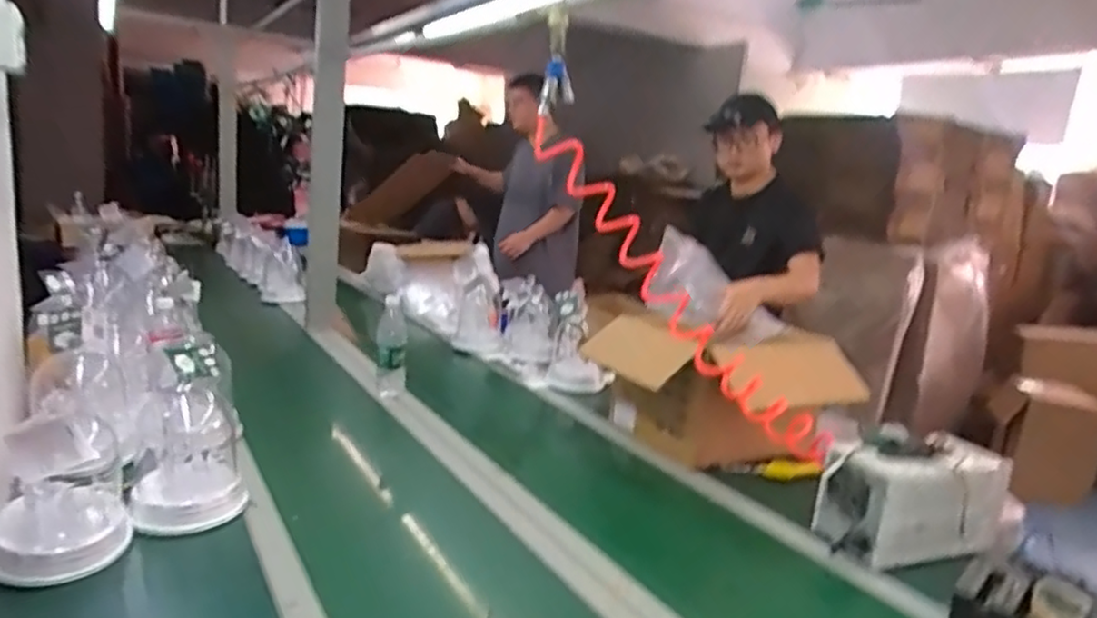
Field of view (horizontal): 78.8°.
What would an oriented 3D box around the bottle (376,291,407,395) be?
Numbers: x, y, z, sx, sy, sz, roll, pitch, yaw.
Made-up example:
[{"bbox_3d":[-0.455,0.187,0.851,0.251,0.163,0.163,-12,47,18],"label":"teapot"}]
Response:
[{"bbox_3d":[-0.365,0.092,1.555,0.068,0.223,0.083,1,12,-17],"label":"bottle"}]

